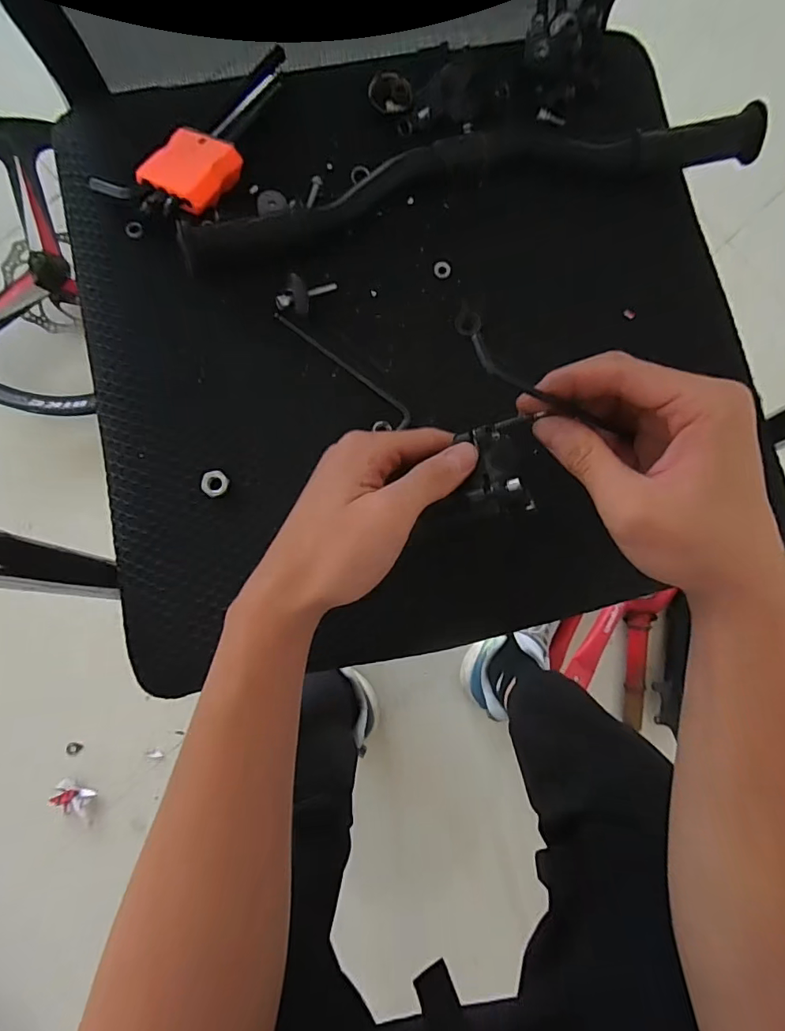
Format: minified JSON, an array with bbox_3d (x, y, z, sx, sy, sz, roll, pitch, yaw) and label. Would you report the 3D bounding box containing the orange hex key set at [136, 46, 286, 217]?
[{"bbox_3d":[-0.118,-0.273,0.342,0.052,0.020,0.167,24,71,-1],"label":"orange hex key set"}]

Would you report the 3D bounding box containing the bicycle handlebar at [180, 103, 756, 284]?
[{"bbox_3d":[0.072,-0.245,0.344,0.436,0.040,0.049,-17,88,-5],"label":"bicycle handlebar"}]

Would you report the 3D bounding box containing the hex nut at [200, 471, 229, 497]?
[{"bbox_3d":[-0.118,-0.021,0.323,0.016,0.005,0.017,41,85,-1],"label":"hex nut"}]

